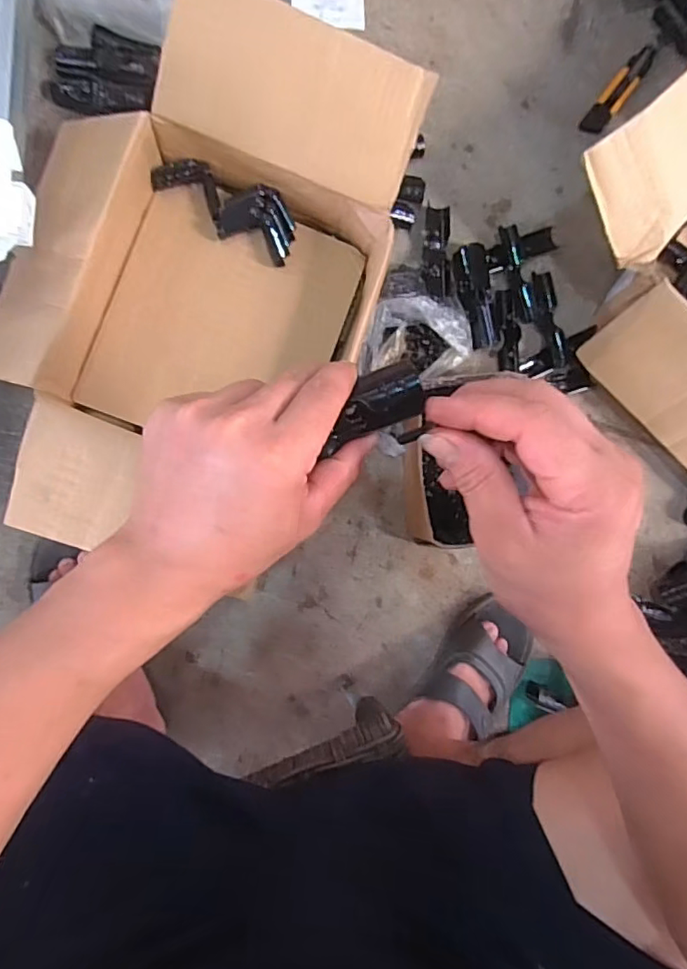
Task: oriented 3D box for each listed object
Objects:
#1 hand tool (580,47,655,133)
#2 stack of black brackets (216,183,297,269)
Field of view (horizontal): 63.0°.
[{"bbox_3d":[0.389,-0.556,0.785,0.035,0.014,0.169,37,85,-5],"label":"hand tool"},{"bbox_3d":[-0.096,-0.310,0.658,0.083,0.033,0.068,25,86,-6],"label":"stack of black brackets"}]

